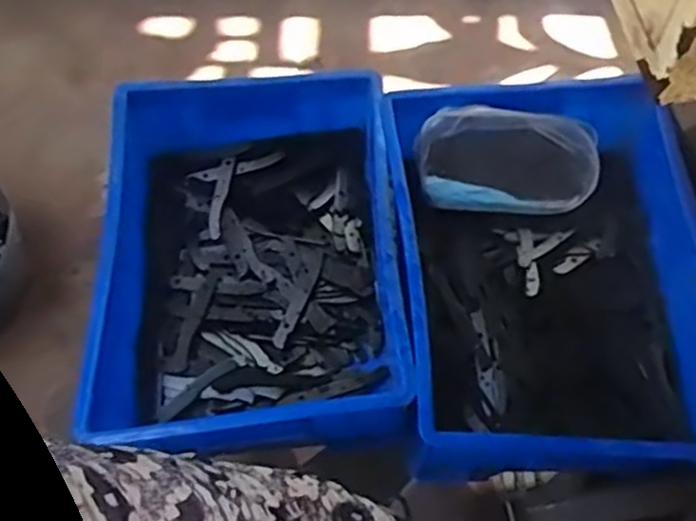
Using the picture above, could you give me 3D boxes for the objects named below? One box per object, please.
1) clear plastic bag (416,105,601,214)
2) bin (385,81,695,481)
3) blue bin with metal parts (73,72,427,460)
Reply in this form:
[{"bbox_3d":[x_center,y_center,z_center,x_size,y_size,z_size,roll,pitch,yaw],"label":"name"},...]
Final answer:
[{"bbox_3d":[0.177,-0.109,0.812,0.193,0.021,0.112,5,106,3],"label":"clear plastic bag"},{"bbox_3d":[0.204,0.011,0.741,0.301,0.118,0.409,-4,63,1],"label":"bin"},{"bbox_3d":[-0.102,-0.006,0.775,0.312,0.135,0.399,-5,63,1],"label":"blue bin with metal parts"}]

